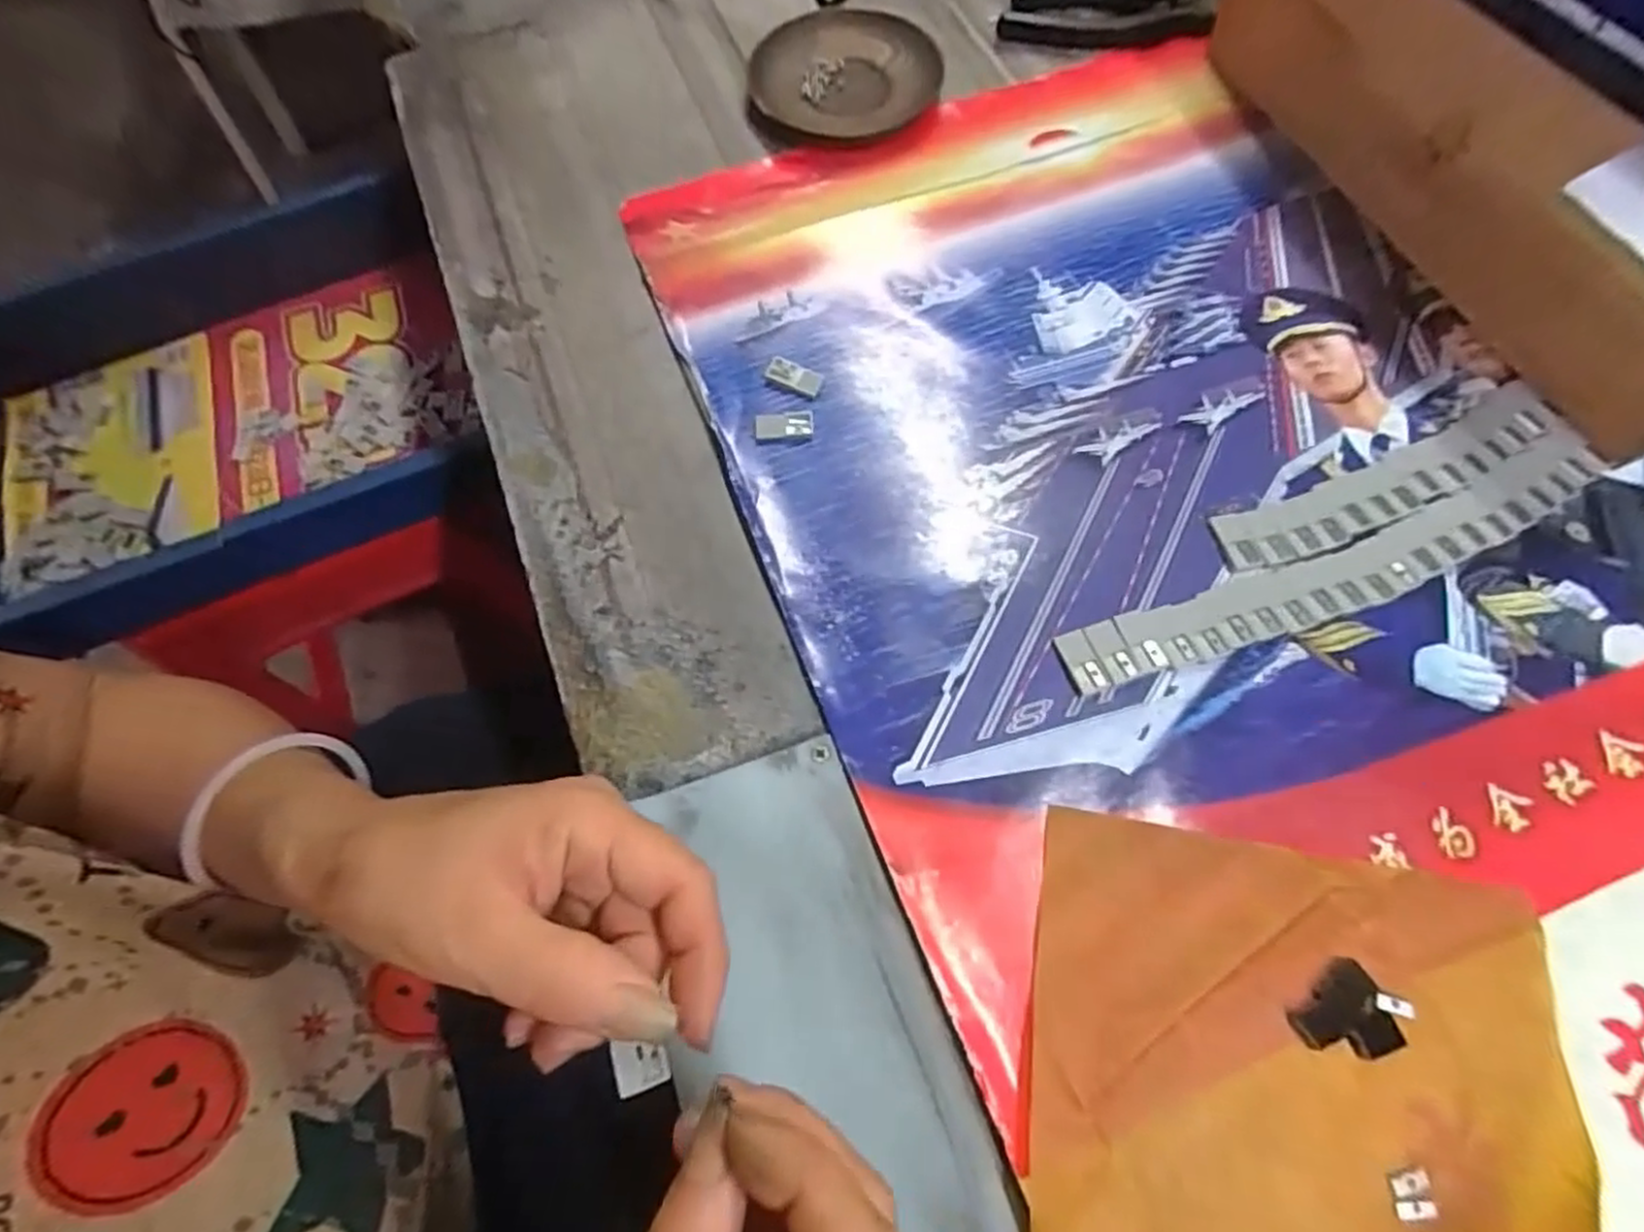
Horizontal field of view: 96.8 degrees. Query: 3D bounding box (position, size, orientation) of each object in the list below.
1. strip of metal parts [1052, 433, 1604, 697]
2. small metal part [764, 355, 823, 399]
[{"bbox_3d":[0.230,-0.021,0.323,0.265,0.004,0.033,-21,68,-7],"label":"strip of metal parts"},{"bbox_3d":[-0.014,-0.123,0.372,0.030,0.004,0.014,27,71,12],"label":"small metal part"}]

